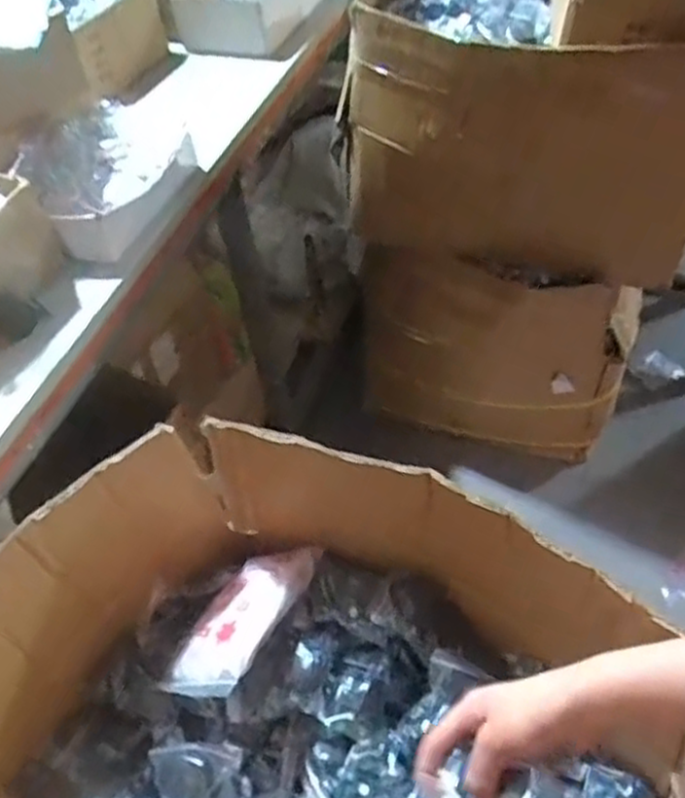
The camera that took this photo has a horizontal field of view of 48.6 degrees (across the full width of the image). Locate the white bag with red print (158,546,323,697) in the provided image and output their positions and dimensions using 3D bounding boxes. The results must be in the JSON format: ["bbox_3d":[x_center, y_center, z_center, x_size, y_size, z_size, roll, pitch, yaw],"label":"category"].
[{"bbox_3d":[-0.107,0.226,0.815,0.093,0.050,0.204,17,53,20],"label":"white bag with red print"}]

